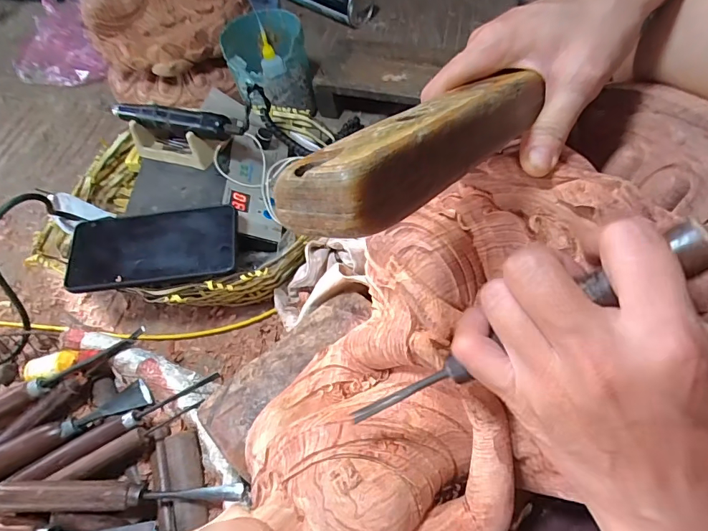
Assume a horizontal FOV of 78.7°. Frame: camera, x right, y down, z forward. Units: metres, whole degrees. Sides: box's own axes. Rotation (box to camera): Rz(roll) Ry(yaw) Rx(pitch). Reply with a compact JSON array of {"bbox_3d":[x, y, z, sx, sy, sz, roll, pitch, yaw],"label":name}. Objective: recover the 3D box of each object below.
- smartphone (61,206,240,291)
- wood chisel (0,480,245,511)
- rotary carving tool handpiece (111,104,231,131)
[{"bbox_3d":[-0.196,-0.018,0.421,0.159,0.006,0.077,-6,67,0],"label":"smartphone"},{"bbox_3d":[-0.174,0.167,0.316,0.177,0.016,0.020,-3,57,4],"label":"wood chisel"},{"bbox_3d":[-0.205,-0.165,0.476,0.148,0.014,0.018,13,59,14],"label":"rotary carving tool handpiece"}]

